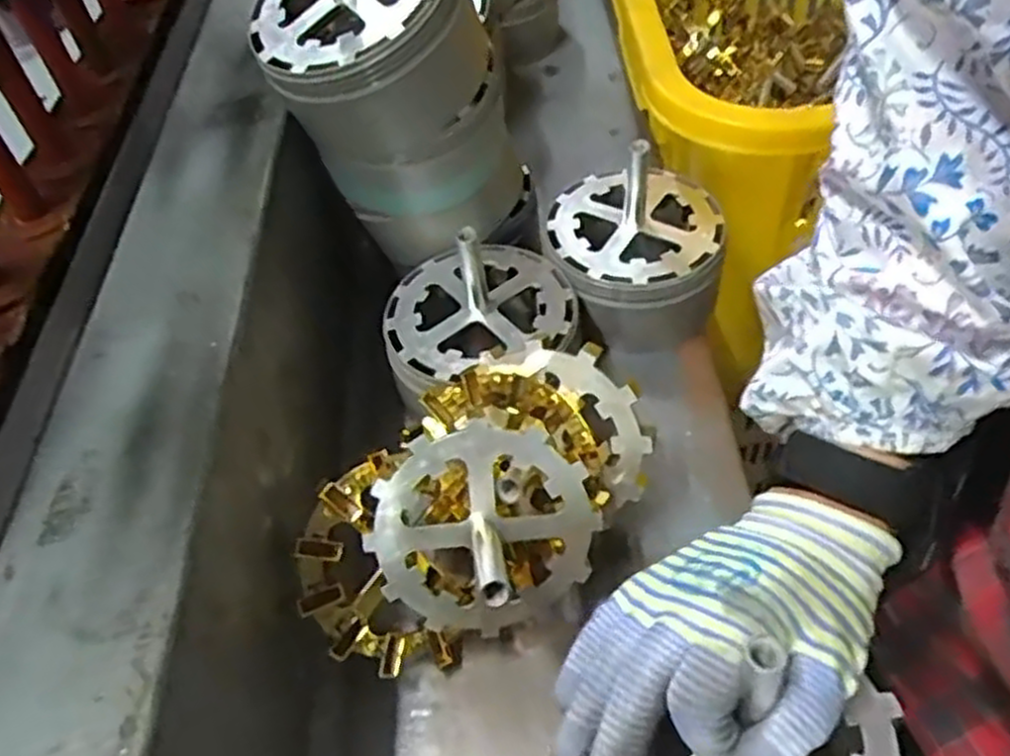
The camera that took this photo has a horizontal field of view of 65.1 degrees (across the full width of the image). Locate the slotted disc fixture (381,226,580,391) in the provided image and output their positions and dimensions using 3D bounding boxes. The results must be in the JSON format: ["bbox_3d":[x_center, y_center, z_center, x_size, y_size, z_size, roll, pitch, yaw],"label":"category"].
[{"bbox_3d":[-0.022,-0.062,0.519,0.131,0.076,0.121,-17,53,-8],"label":"slotted disc fixture"}]

